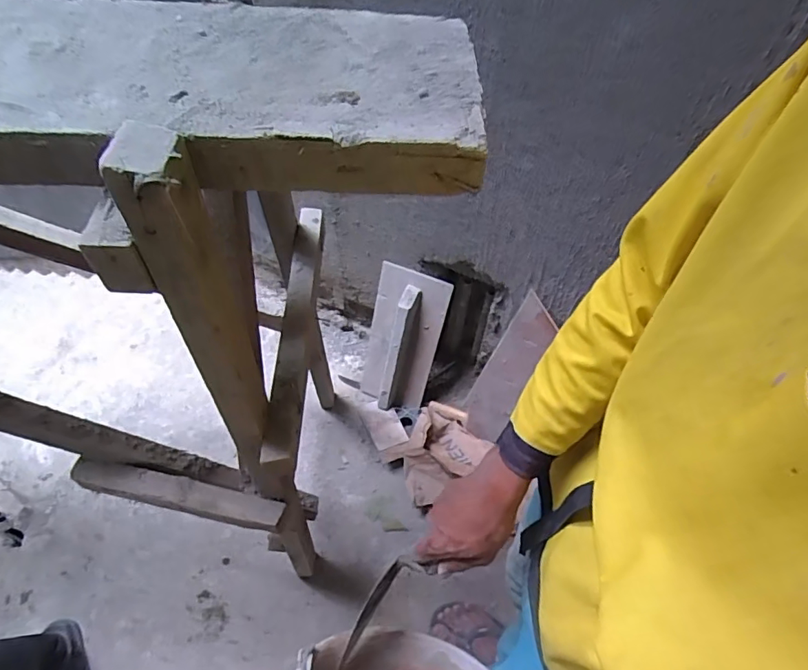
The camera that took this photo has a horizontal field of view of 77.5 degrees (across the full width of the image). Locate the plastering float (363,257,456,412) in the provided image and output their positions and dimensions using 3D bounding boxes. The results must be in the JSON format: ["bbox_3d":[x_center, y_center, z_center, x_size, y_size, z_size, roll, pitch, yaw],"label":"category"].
[{"bbox_3d":[-0.013,0.019,1.332,0.194,0.414,0.090,21,33,13],"label":"plastering float"}]

